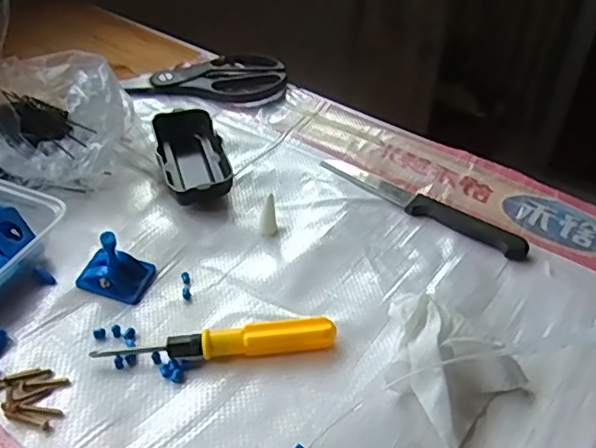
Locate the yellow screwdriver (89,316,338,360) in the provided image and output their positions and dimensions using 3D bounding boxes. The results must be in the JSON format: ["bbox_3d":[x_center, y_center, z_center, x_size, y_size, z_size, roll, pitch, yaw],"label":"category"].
[{"bbox_3d":[-0.048,0.072,0.364,0.141,0.017,0.015,-3,42,-5],"label":"yellow screwdriver"}]

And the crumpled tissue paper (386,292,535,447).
[{"bbox_3d":[0.084,0.078,0.350,0.065,0.029,0.080,-27,49,-28],"label":"crumpled tissue paper"}]

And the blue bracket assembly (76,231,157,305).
[{"bbox_3d":[-0.123,0.023,0.396,0.044,0.043,0.032,11,43,10],"label":"blue bracket assembly"}]

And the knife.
[{"bbox_3d":[0.094,-0.018,0.470,0.175,0.010,0.024,28,48,27],"label":"knife"}]

